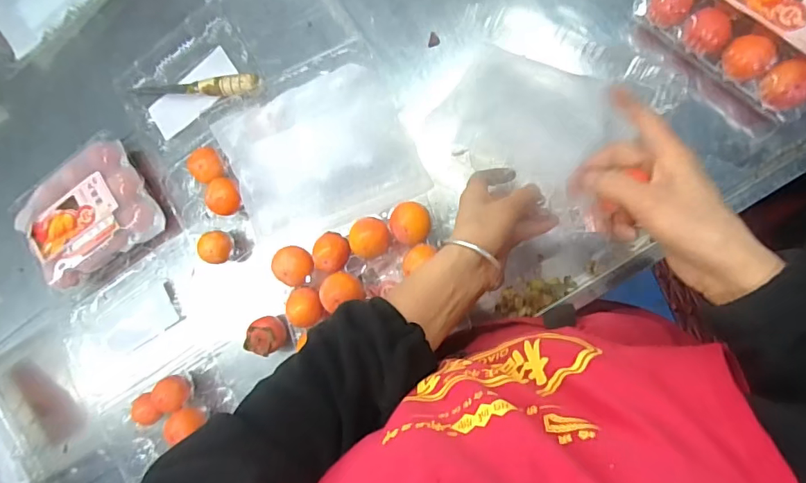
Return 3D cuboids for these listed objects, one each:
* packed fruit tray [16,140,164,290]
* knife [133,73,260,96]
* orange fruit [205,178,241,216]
[{"bbox_3d":[-0.420,-0.033,0.642,0.186,0.055,0.140,-32,83,10],"label":"packed fruit tray"},{"bbox_3d":[-0.278,-0.204,0.635,0.193,0.022,0.025,4,91,22],"label":"knife"},{"bbox_3d":[-0.225,-0.056,0.609,0.035,0.045,0.046,4,90,12],"label":"orange fruit"}]

